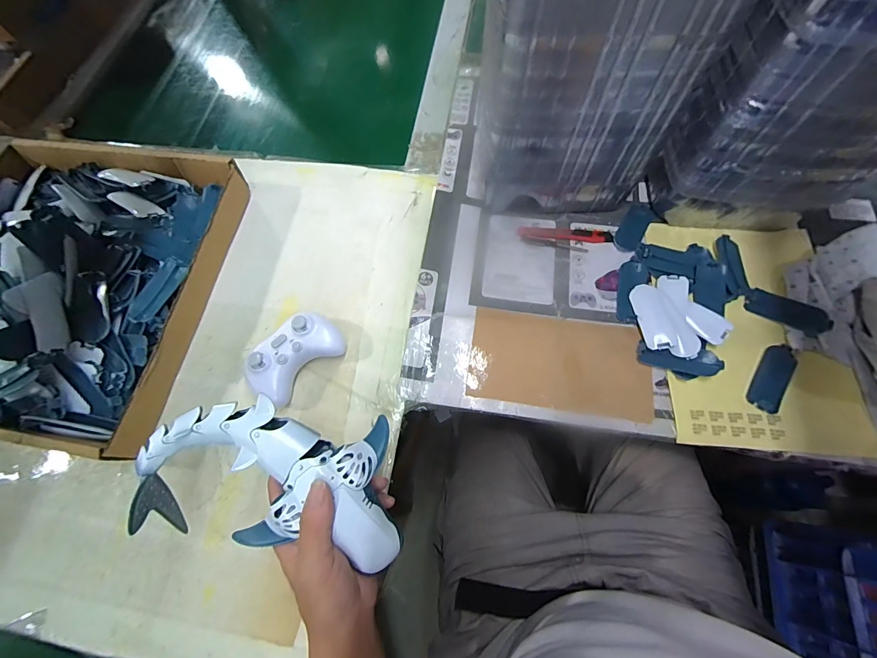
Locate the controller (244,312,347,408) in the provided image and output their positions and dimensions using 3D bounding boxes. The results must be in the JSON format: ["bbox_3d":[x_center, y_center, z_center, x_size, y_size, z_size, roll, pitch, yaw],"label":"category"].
[{"bbox_3d":[-0.163,0.030,0.428,0.057,0.047,0.108,41,76,17],"label":"controller"}]

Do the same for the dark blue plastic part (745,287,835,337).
[{"bbox_3d":[0.413,-0.021,0.445,0.086,0.011,0.037,29,73,13],"label":"dark blue plastic part"}]

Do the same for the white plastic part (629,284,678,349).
[{"bbox_3d":[0.257,-0.016,0.453,0.035,0.005,0.084,-6,68,0],"label":"white plastic part"}]

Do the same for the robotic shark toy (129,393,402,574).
[{"bbox_3d":[-0.131,0.127,0.317,0.195,0.081,0.113,6,69,5],"label":"robotic shark toy"}]

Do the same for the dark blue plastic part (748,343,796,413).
[{"bbox_3d":[0.374,0.054,0.421,0.031,0.007,0.082,29,73,13],"label":"dark blue plastic part"}]

